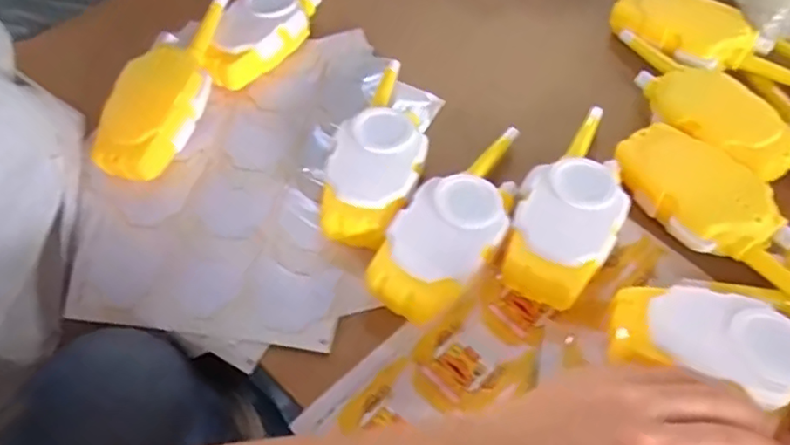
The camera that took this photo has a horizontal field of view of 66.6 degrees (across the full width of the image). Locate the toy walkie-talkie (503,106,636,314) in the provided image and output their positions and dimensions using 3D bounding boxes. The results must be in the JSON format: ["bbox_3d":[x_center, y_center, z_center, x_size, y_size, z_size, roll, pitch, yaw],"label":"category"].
[{"bbox_3d":[0.124,-0.015,0.413,0.064,0.030,0.164,23,58,16],"label":"toy walkie-talkie"}]

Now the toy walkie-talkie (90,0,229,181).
[{"bbox_3d":[-0.174,-0.109,0.474,0.066,0.038,0.173,16,57,11],"label":"toy walkie-talkie"}]

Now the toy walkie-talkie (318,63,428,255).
[{"bbox_3d":[-0.008,-0.056,0.441,0.061,0.029,0.168,10,56,7],"label":"toy walkie-talkie"}]

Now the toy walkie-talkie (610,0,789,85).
[{"bbox_3d":[0.260,-0.147,0.493,0.165,0.032,0.065,36,63,23],"label":"toy walkie-talkie"}]

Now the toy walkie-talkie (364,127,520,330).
[{"bbox_3d":[0.047,-0.005,0.406,0.064,0.034,0.170,30,61,20],"label":"toy walkie-talkie"}]

